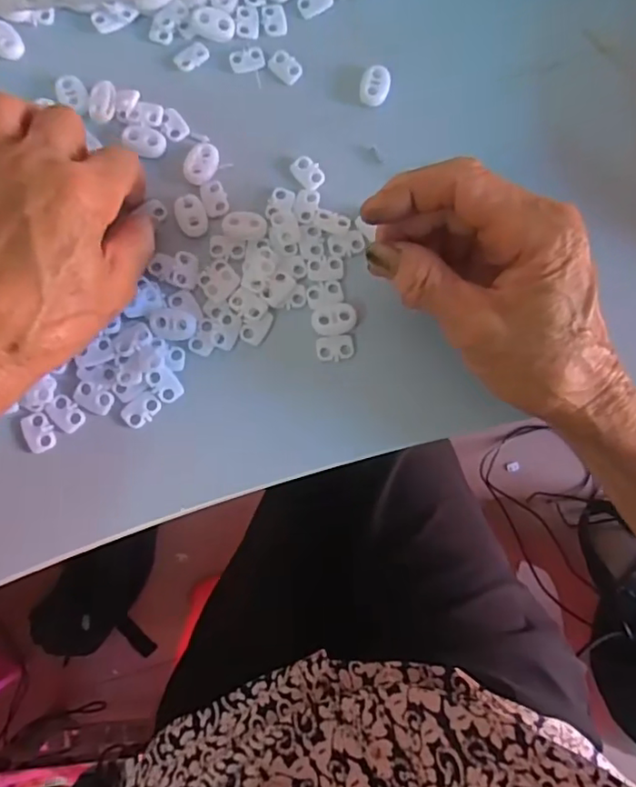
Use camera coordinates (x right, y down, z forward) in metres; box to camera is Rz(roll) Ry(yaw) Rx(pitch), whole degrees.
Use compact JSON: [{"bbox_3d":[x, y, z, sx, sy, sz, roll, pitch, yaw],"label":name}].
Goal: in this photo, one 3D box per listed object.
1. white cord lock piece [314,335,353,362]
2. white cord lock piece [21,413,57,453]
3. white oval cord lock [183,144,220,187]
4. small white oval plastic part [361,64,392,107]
[{"bbox_3d":[0.009,-0.022,0.281,0.018,0.004,0.012,-5,82,-1],"label":"white cord lock piece"},{"bbox_3d":[-0.130,0.018,0.267,0.012,0.004,0.018,-27,83,-4],"label":"white cord lock piece"},{"bbox_3d":[-0.060,-0.117,0.293,0.015,0.005,0.021,18,82,3],"label":"white oval cord lock"},{"bbox_3d":[0.030,-0.163,0.304,0.015,0.005,0.022,9,82,1],"label":"small white oval plastic part"}]

